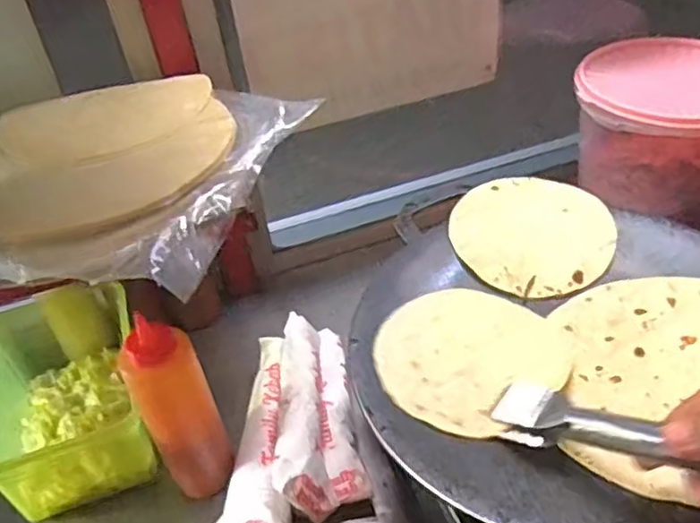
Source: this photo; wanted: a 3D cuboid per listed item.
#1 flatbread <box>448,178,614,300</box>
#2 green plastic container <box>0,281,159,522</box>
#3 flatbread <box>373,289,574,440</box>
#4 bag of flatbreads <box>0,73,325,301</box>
[{"bbox_3d":[0.165,-0.028,0.611,0.135,0.009,0.139,-20,54,-5],"label":"flatbread"},{"bbox_3d":[-0.288,0.130,0.686,0.147,0.093,0.219,-14,41,-12],"label":"green plastic container"},{"bbox_3d":[0.091,0.071,0.519,0.143,0.013,0.131,-3,37,2],"label":"flatbread"},{"bbox_3d":[-0.196,-0.070,0.507,0.276,0.041,0.261,14,41,23],"label":"bag of flatbreads"}]

